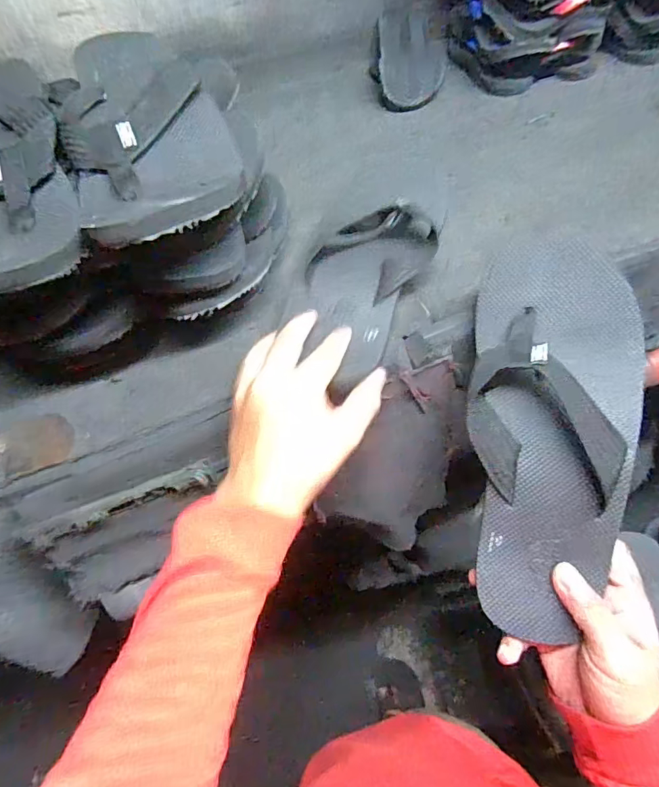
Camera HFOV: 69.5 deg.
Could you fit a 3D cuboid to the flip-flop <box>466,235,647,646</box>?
[{"bbox_3d":[0.155,0.029,0.333,0.111,0.042,0.268,7,81,9],"label":"flip-flop"}]

